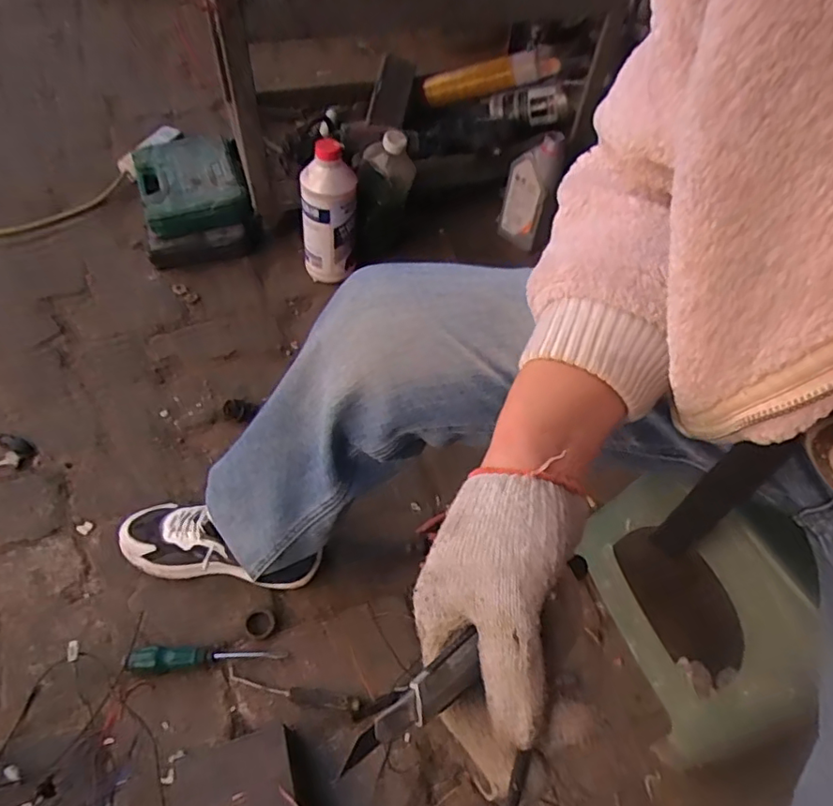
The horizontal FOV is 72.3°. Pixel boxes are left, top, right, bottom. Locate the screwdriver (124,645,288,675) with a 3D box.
[{"bbox_3d":[-0.254,0.305,0.692,0.181,0.022,0.028,-3,55,-7],"label":"screwdriver"}]

